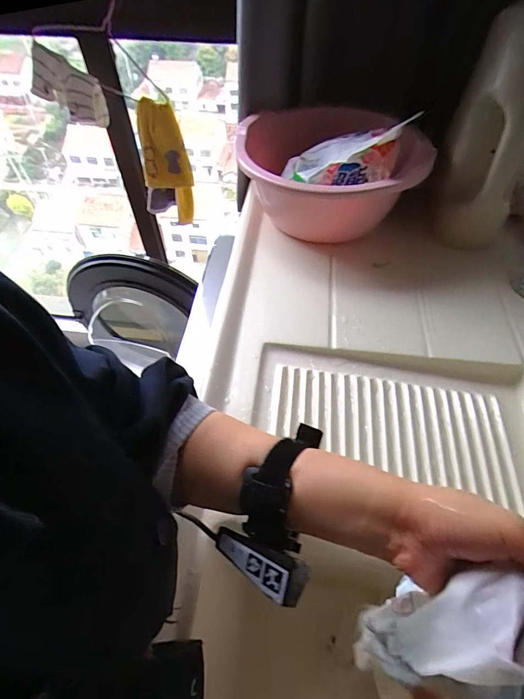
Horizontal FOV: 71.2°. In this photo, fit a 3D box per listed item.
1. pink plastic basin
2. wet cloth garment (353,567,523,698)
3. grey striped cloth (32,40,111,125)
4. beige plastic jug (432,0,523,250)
[{"bbox_3d":[0.108,-0.354,0.712,0.301,0.160,0.392,-7,53,-5],"label":"pink plastic basin"},{"bbox_3d":[0.132,0.194,0.240,0.100,0.173,0.063,13,54,10],"label":"wet cloth garment"},{"bbox_3d":[-0.421,-0.564,0.797,0.144,0.140,0.054,19,66,-16],"label":"grey striped cloth"},{"bbox_3d":[0.349,-0.318,0.555,0.132,0.310,0.146,22,56,16],"label":"beige plastic jug"}]

